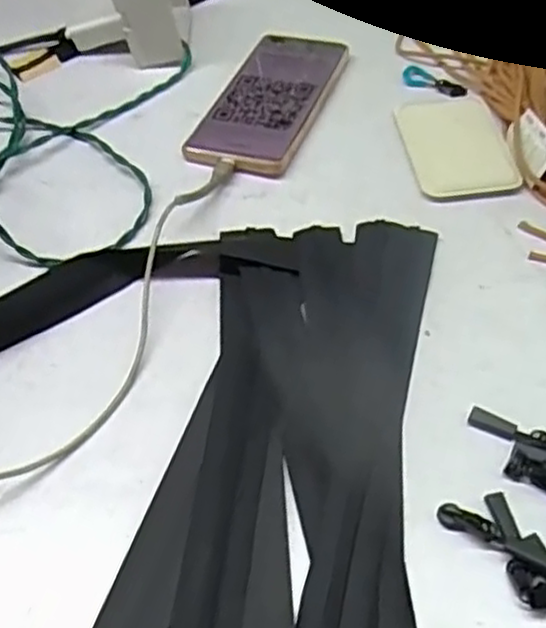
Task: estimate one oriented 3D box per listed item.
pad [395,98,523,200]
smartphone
[{"bbox_3d":[0.129,-0.119,0.523,0.068,0.006,0.104,-6,50,-2],"label":"pad"},{"bbox_3d":[-0.001,-0.166,0.567,0.076,0.012,0.166,15,53,15],"label":"smartphone"}]

